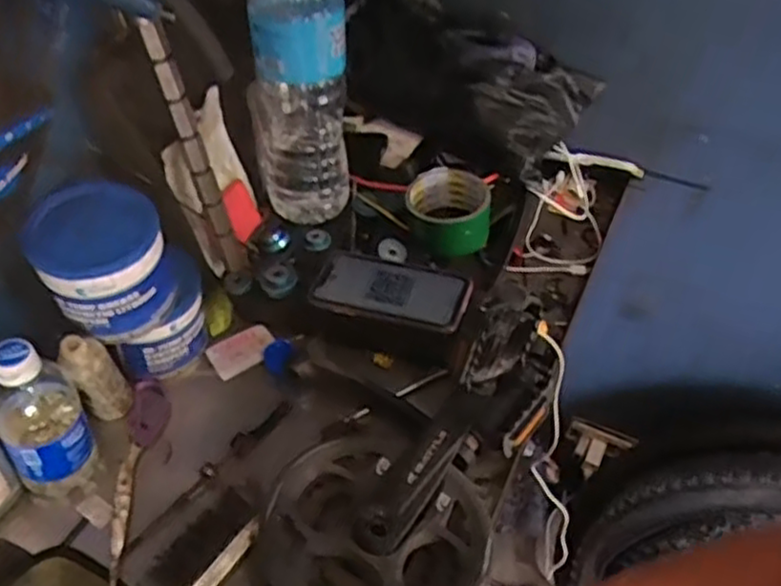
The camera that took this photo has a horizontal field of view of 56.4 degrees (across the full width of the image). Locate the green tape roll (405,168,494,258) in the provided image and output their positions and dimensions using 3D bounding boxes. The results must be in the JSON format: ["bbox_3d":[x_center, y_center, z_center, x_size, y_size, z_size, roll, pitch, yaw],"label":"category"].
[{"bbox_3d":[0.059,-0.084,0.758,0.088,0.055,0.082,2,47,-2],"label":"green tape roll"}]

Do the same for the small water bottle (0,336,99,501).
[{"bbox_3d":[-0.278,0.100,0.579,0.061,0.169,0.058,-29,54,-27],"label":"small water bottle"}]

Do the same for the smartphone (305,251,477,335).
[{"bbox_3d":[0.002,-0.004,0.719,0.151,0.013,0.084,12,40,16],"label":"smartphone"}]

